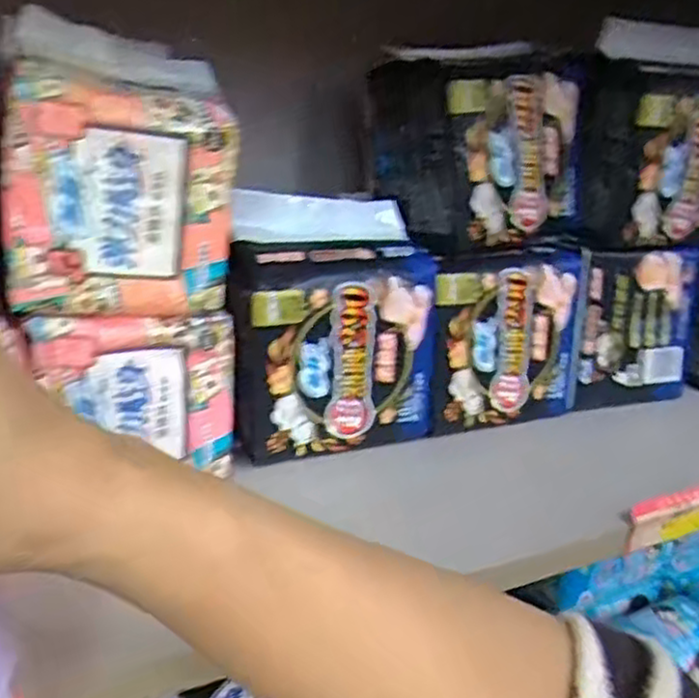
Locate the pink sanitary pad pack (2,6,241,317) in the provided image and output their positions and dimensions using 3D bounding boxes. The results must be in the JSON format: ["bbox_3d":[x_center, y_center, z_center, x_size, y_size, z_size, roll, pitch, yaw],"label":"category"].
[{"bbox_3d":[-0.105,-0.083,0.351,0.096,0.116,0.071,-2,19,-17],"label":"pink sanitary pad pack"}]

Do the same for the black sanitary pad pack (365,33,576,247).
[{"bbox_3d":[0.083,-0.129,0.477,0.131,0.110,0.075,-9,22,-33],"label":"black sanitary pad pack"}]

